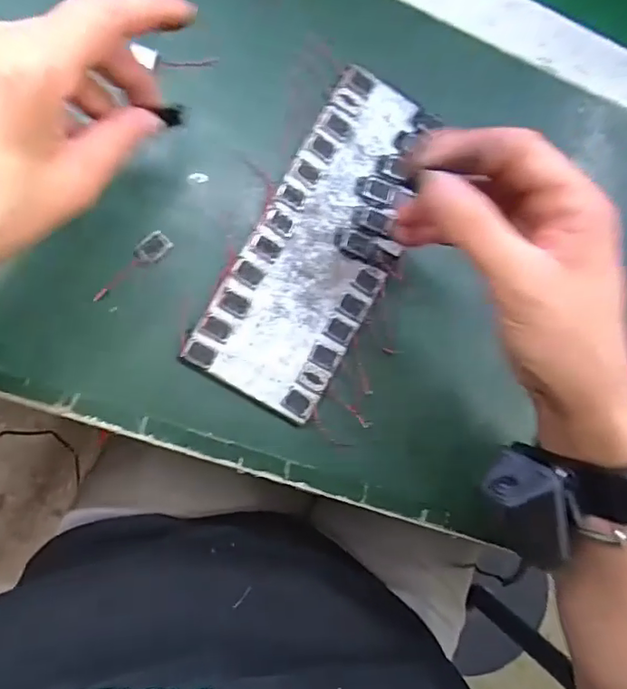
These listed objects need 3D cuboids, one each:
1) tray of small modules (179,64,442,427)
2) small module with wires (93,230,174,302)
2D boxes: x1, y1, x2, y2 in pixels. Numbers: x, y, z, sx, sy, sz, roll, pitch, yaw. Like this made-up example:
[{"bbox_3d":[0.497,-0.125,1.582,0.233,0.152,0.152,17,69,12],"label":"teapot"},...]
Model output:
[{"bbox_3d":[0.006,-0.062,0.331,0.081,0.005,0.199,26,84,-9],"label":"tray of small modules"},{"bbox_3d":[-0.101,-0.043,0.313,0.051,0.004,0.014,-43,97,-11],"label":"small module with wires"}]

